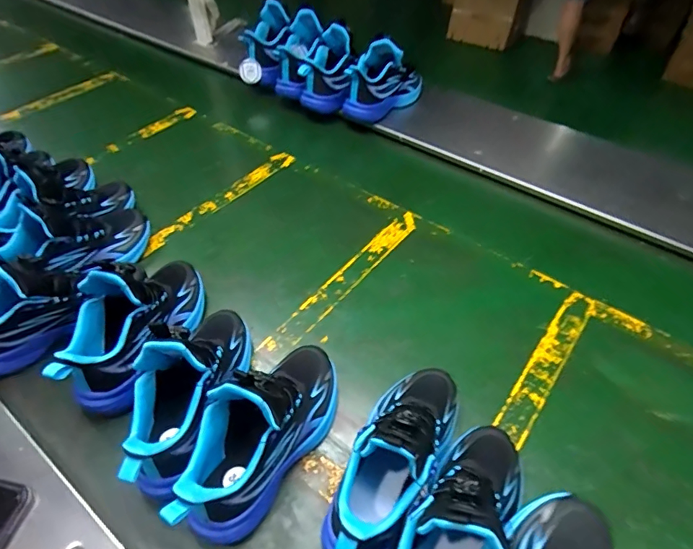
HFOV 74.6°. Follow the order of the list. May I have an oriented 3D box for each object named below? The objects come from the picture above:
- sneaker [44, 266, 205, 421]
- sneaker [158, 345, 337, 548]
[{"bbox_3d":[-0.262,0.049,0.561,0.088,0.141,0.220,14,50,12],"label":"sneaker"},{"bbox_3d":[-0.086,0.154,0.471,0.084,0.140,0.230,27,54,22],"label":"sneaker"}]

